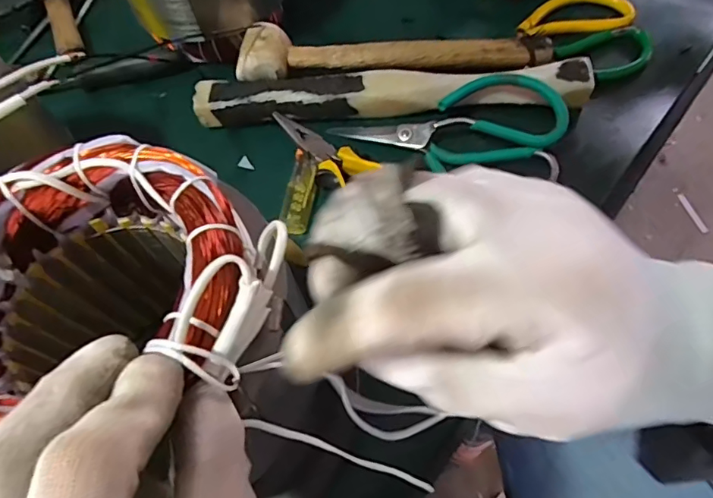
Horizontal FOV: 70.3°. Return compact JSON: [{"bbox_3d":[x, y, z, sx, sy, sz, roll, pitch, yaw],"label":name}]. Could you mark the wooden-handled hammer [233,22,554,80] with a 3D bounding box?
[{"bbox_3d":[0.029,-0.172,0.448,0.269,0.039,0.055,-3,61,3],"label":"wooden-handled hammer"}]

